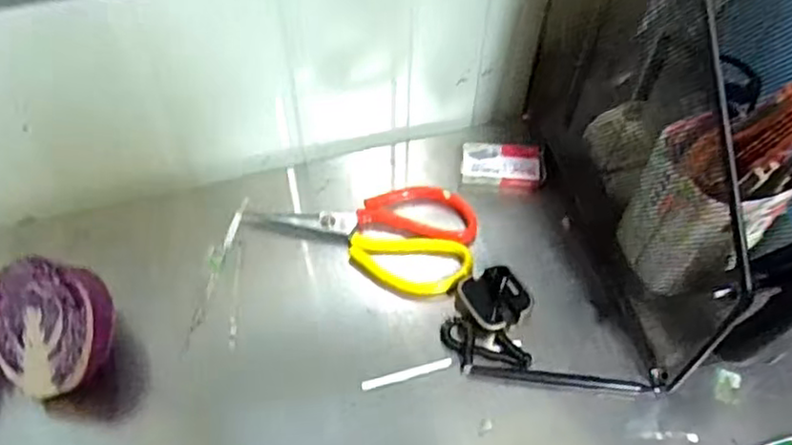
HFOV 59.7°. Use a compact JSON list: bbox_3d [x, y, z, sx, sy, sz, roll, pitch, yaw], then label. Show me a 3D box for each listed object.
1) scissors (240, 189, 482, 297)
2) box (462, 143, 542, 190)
[{"bbox_3d":[-0.030,0.006,0.573,0.188,0.016,0.094,9,54,5],"label":"scissors"},{"bbox_3d":[0.093,-0.048,0.612,0.068,0.016,0.046,3,54,0],"label":"box"}]

